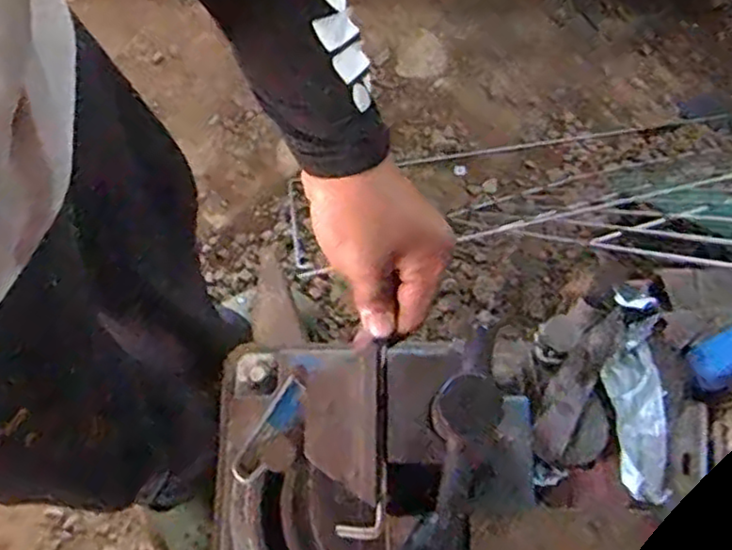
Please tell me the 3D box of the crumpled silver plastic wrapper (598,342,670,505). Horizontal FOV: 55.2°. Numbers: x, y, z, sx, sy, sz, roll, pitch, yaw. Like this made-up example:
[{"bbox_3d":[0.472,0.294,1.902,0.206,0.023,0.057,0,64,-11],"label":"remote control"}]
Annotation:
[{"bbox_3d":[0.246,0.129,0.626,0.052,0.033,0.138,-1,74,1],"label":"crumpled silver plastic wrapper"}]

